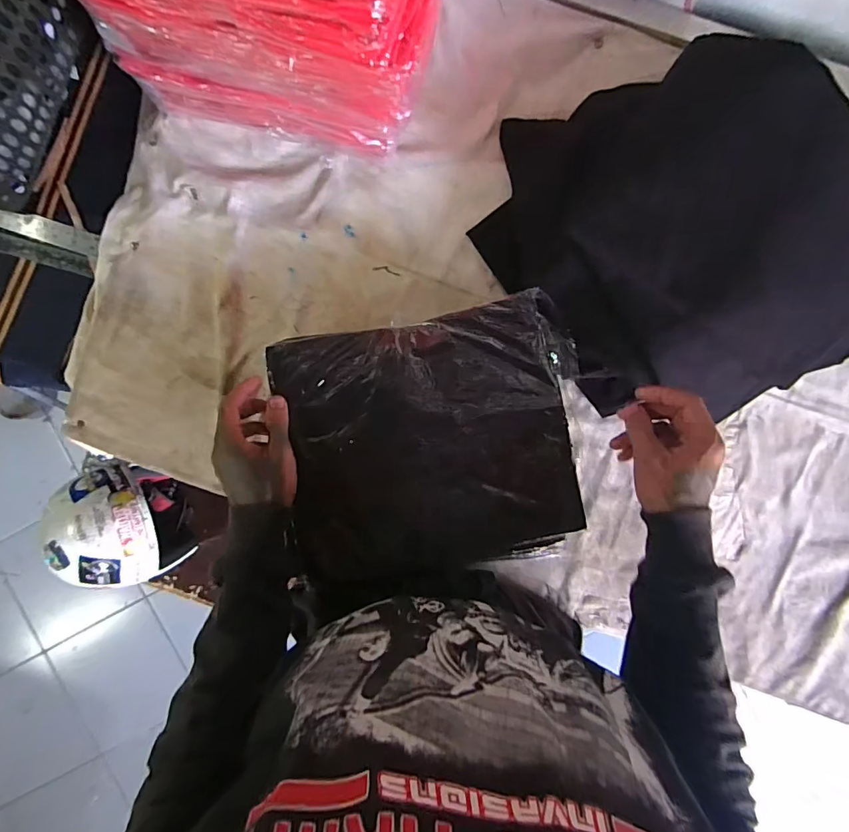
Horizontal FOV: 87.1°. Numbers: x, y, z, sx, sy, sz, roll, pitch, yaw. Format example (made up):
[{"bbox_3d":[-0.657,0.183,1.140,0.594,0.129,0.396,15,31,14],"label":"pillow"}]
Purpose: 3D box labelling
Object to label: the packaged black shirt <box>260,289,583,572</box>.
[{"bbox_3d":[0.008,0.030,0.476,0.298,0.033,0.265,-9,92,3],"label":"packaged black shirt"}]

